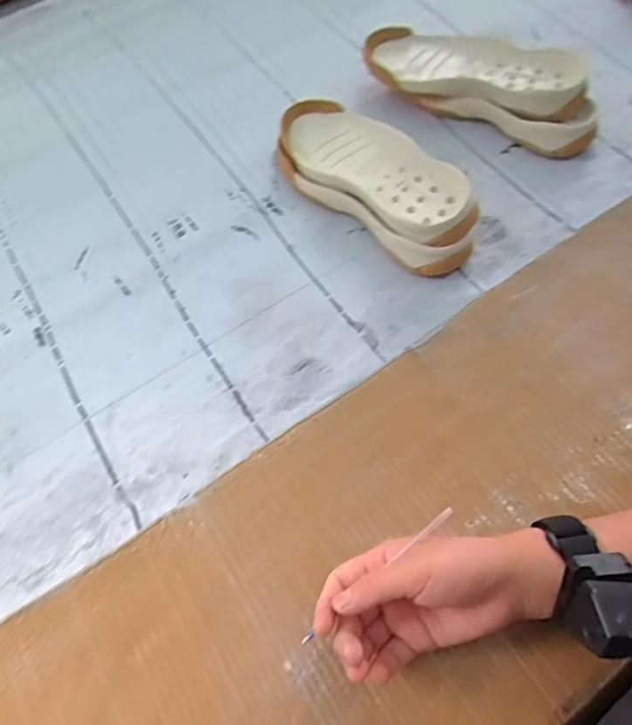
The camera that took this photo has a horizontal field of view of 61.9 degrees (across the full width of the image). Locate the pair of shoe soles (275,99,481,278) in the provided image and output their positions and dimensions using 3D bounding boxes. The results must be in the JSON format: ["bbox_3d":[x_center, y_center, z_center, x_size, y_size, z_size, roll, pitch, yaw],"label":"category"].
[{"bbox_3d":[0.060,-0.192,0.545,0.104,0.068,0.254,-41,68,-17],"label":"pair of shoe soles"}]

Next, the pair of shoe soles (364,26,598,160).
[{"bbox_3d":[0.189,-0.317,0.592,0.258,0.073,0.075,29,67,17],"label":"pair of shoe soles"}]

